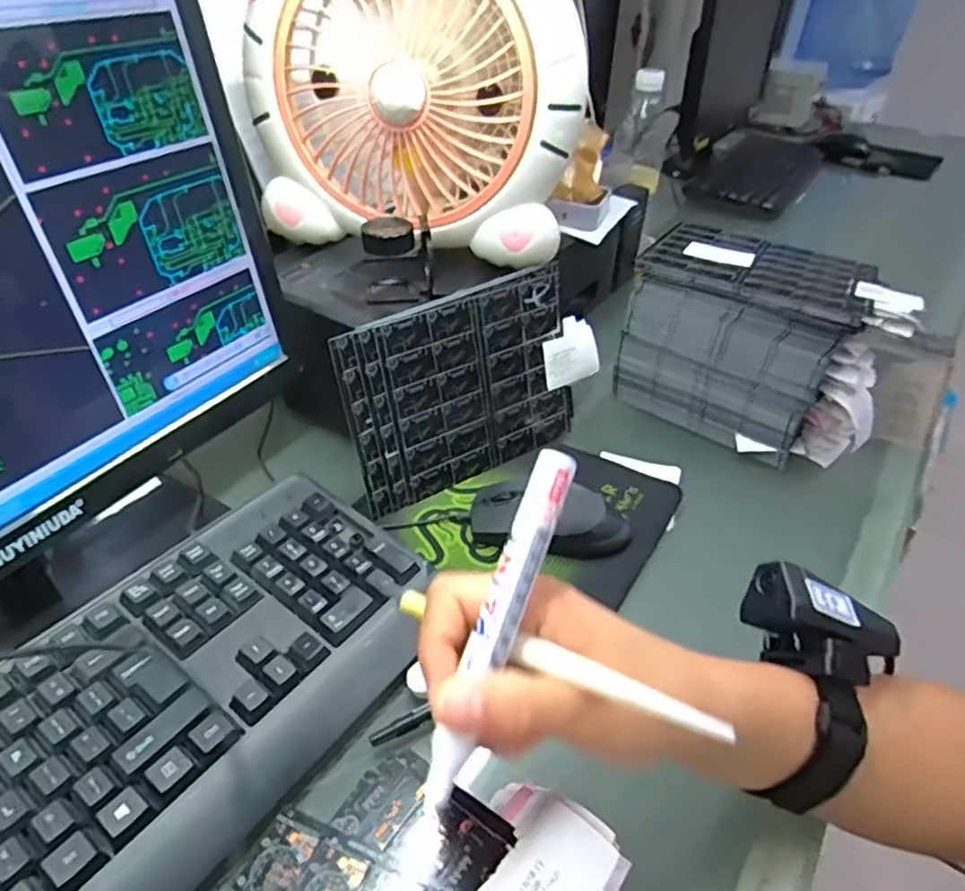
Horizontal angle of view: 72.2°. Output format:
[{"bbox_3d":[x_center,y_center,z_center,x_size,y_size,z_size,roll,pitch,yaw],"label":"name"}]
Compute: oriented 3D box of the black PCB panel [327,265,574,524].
[{"bbox_3d":[-0.010,-0.045,0.520,0.203,0.146,0.009,-24,30,-29],"label":"black PCB panel"}]

